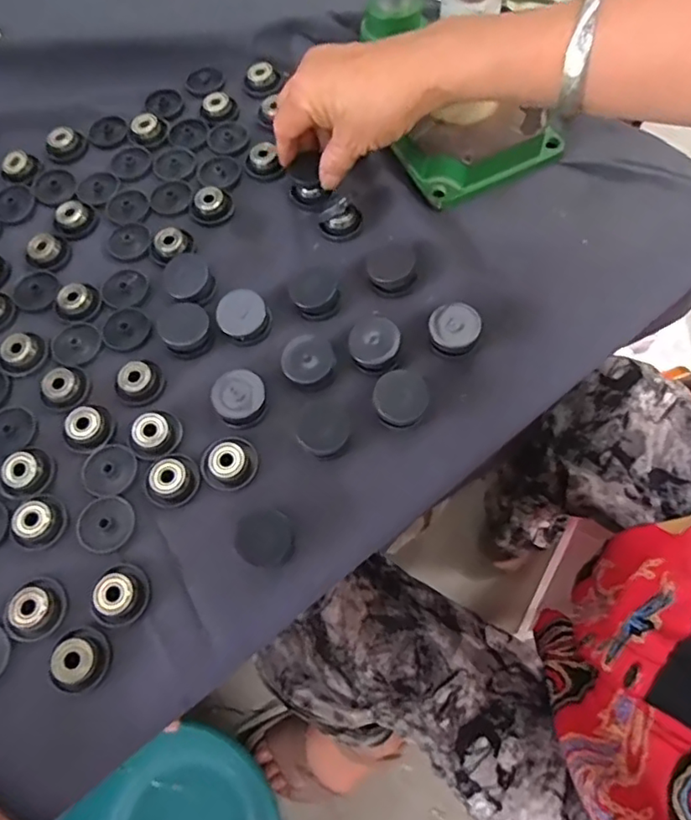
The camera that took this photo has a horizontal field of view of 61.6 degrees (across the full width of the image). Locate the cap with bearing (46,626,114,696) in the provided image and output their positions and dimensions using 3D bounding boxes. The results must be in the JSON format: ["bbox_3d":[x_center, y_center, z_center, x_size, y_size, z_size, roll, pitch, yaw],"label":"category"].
[{"bbox_3d":[-0.144,0.135,0.314,0.029,0.011,0.032,-4,65,1],"label":"cap with bearing"}]

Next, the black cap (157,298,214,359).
[{"bbox_3d":[-0.108,-0.055,0.392,0.032,0.019,0.035,-1,65,2],"label":"black cap"}]

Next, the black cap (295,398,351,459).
[{"bbox_3d":[-0.014,0.012,0.358,0.033,0.016,0.037,-14,66,-4],"label":"black cap"}]

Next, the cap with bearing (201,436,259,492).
[{"bbox_3d":[-0.072,0.031,0.356,0.034,0.011,0.033,-1,65,2],"label":"cap with bearing"}]

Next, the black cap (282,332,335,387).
[{"bbox_3d":[-0.024,-0.030,0.377,0.034,0.015,0.037,-1,65,2],"label":"black cap"}]

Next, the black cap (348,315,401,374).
[{"bbox_3d":[0.018,-0.043,0.377,0.032,0.019,0.033,-1,65,2],"label":"black cap"}]

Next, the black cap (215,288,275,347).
[{"bbox_3d":[-0.068,-0.063,0.388,0.030,0.020,0.032,-1,65,2],"label":"black cap"}]

